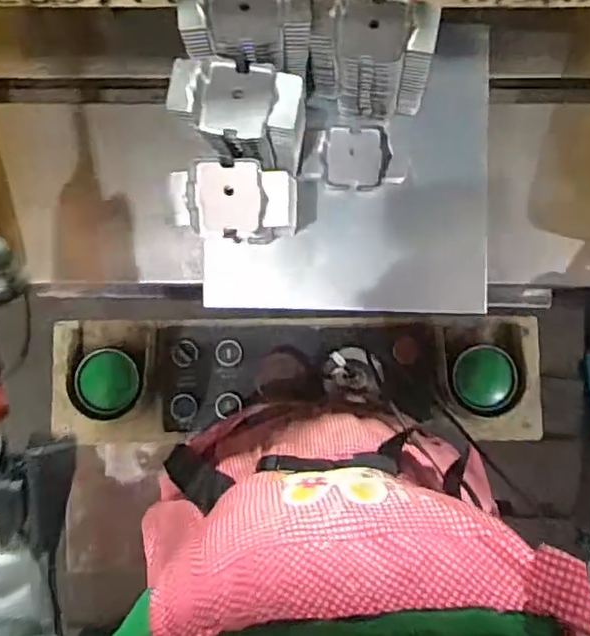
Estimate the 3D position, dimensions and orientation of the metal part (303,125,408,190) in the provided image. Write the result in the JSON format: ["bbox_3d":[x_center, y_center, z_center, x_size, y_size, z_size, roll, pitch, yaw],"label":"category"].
[{"bbox_3d":[0.054,-0.144,0.559,0.092,0.033,0.053,-1,92,1],"label":"metal part"}]

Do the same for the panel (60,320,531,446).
[{"bbox_3d":[0.001,0.069,0.695,0.548,0.070,0.145,-1,92,1],"label":"panel"}]

